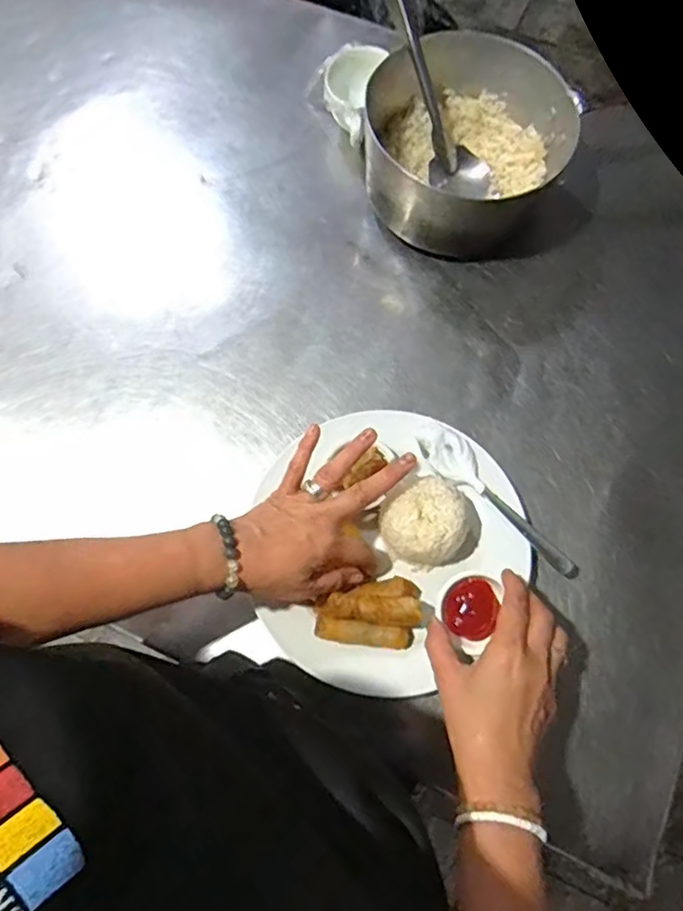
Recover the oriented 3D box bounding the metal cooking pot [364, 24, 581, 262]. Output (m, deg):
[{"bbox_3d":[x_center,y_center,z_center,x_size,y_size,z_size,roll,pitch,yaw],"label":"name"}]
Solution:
[{"bbox_3d":[0.133,-0.334,0.633,0.197,0.109,0.208,0,73,-1],"label":"metal cooking pot"}]

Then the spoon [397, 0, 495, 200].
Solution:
[{"bbox_3d":[0.097,-0.382,0.604,0.051,0.046,0.242,-34,116,-10],"label":"spoon"}]

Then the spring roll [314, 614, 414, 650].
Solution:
[{"bbox_3d":[0.020,0.154,0.498,0.084,0.030,0.019,9,73,2],"label":"spring roll"}]

